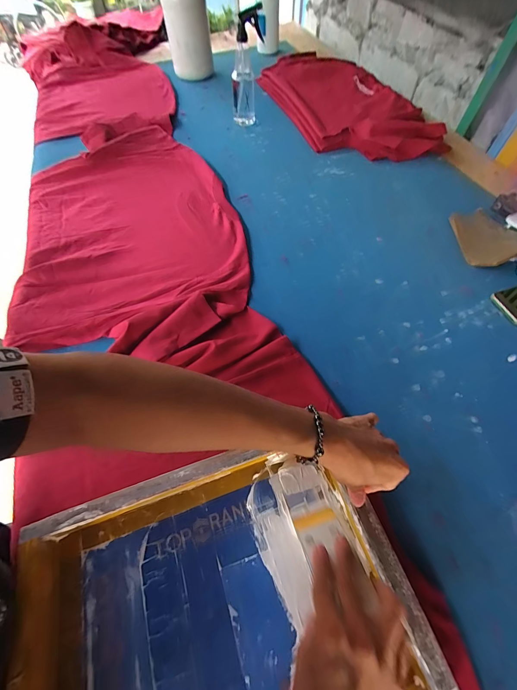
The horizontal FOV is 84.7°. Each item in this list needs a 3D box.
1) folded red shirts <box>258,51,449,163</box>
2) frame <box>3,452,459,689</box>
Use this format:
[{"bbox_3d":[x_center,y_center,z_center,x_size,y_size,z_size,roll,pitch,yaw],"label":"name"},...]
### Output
[{"bbox_3d":[0.243,-0.867,0.985,0.399,0.051,0.824,-13,60,-7],"label":"folded red shirts"},{"bbox_3d":[-0.043,0.286,0.310,0.395,0.046,0.286,-17,61,-9],"label":"frame"}]

